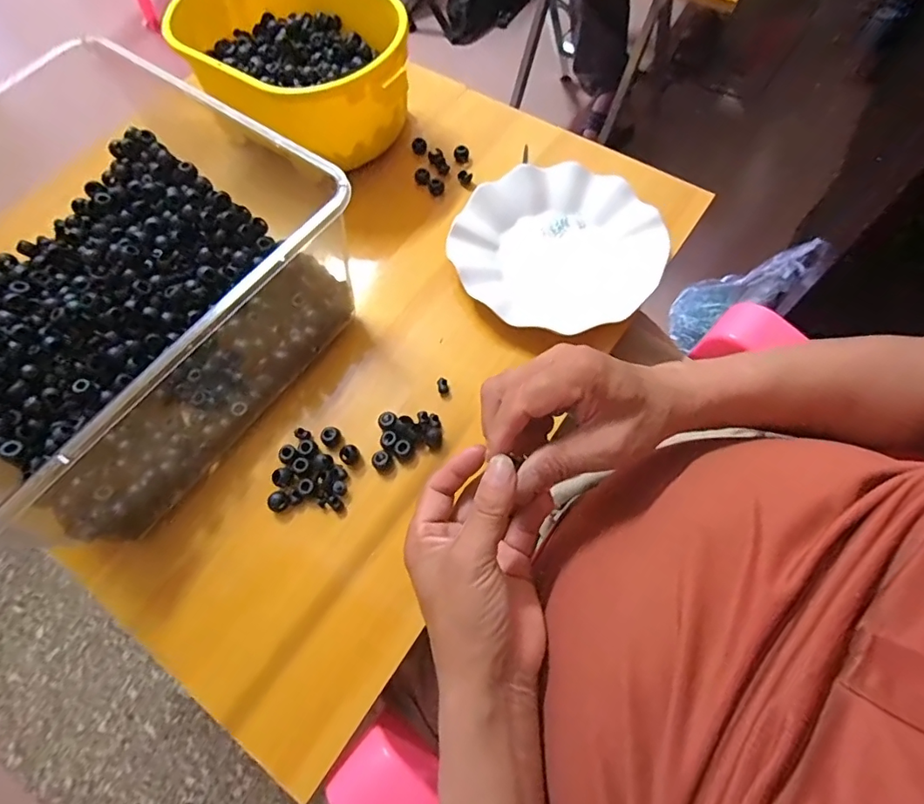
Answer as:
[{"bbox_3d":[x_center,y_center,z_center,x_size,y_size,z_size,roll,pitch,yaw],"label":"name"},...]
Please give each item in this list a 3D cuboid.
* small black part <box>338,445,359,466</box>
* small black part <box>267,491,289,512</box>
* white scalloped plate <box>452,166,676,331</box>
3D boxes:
[{"bbox_3d":[-0.088,0.041,0.389,0.015,0.011,0.014,-1,65,2],"label":"small black part"},{"bbox_3d":[-0.139,0.075,0.379,0.011,0.010,0.015,35,71,17],"label":"small black part"},{"bbox_3d":[0.088,-0.142,0.460,0.178,0.031,0.170,-1,65,2],"label":"white scalloped plate"}]

